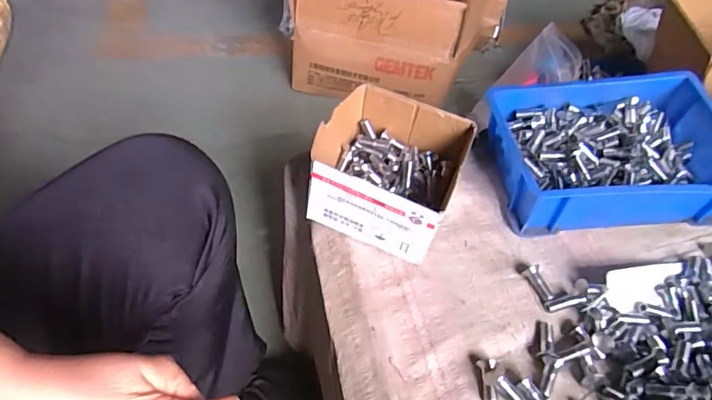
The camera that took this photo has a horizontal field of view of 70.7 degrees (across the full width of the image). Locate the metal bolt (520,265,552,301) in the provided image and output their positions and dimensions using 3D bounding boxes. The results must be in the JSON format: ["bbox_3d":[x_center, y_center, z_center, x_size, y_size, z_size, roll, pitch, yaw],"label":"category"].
[{"bbox_3d":[0.178,0.081,0.492,0.015,0.015,0.038,-12,52,-17],"label":"metal bolt"}]

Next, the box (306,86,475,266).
[{"bbox_3d":[0.032,-0.028,0.532,0.141,0.094,0.150,23,49,11],"label":"box"}]

